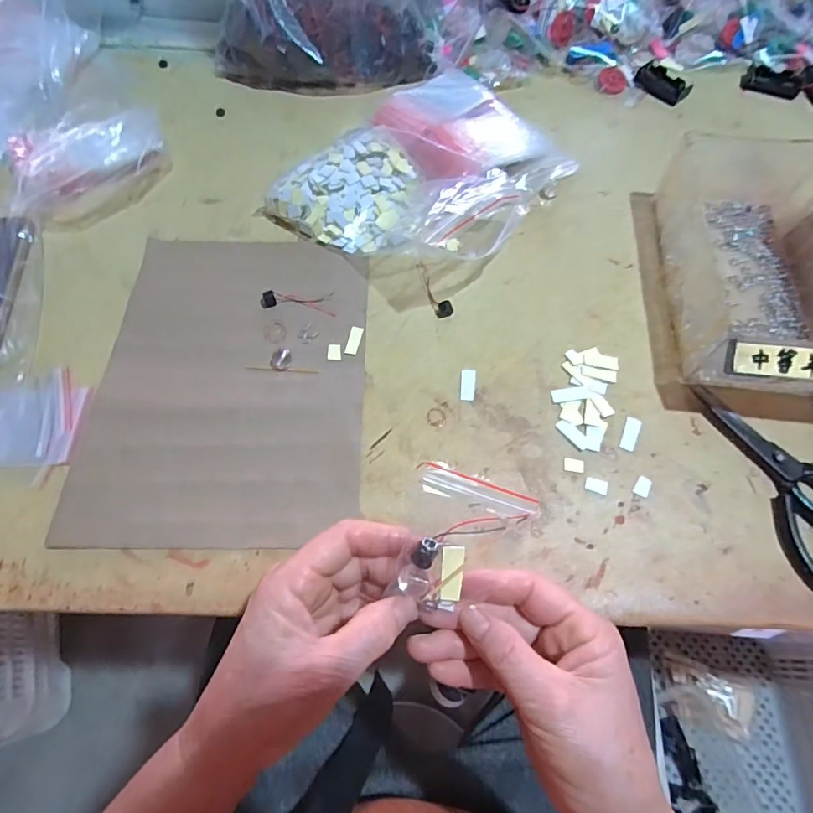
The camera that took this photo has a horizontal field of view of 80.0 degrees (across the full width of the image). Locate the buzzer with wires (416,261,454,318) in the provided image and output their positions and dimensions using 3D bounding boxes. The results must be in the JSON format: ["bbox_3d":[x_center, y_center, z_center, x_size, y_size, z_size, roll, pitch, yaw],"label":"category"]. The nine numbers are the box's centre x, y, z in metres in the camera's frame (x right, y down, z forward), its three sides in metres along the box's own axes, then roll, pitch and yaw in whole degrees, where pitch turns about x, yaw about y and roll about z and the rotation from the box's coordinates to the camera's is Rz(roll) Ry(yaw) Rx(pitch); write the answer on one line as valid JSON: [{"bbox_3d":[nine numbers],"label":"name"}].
[{"bbox_3d":[0.025,-0.106,0.429,0.016,0.008,0.065,-16,65,-8],"label":"buzzer with wires"}]

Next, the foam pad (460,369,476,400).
[{"bbox_3d":[0.049,-0.018,0.387,0.012,0.004,0.027,7,64,3],"label":"foam pad"}]

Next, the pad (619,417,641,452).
[{"bbox_3d":[0.171,0.020,0.369,0.011,0.004,0.029,23,66,11],"label":"pad"}]

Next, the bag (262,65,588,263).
[{"bbox_3d":[0.028,-0.233,0.463,0.196,0.058,0.273,39,69,17],"label":"bag"}]

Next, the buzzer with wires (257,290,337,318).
[{"bbox_3d":[-0.094,-0.090,0.417,0.063,0.009,0.022,1,63,0],"label":"buzzer with wires"}]

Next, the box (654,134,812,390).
[{"bbox_3d":[0.292,-0.117,0.406,0.126,0.065,0.246,5,64,2],"label":"box"}]

